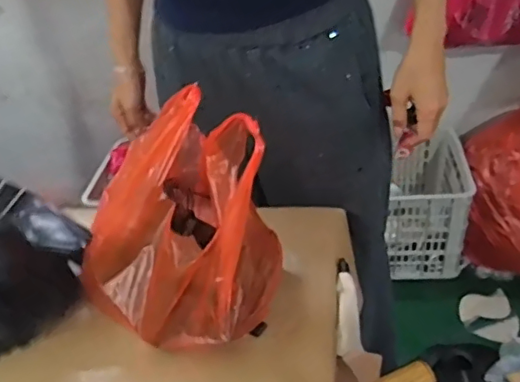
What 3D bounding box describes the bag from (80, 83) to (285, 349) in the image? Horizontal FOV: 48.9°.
[{"bbox_3d":[-0.071,0.032,0.592,0.175,0.225,0.178,20,43,29],"label":"bag"}]

